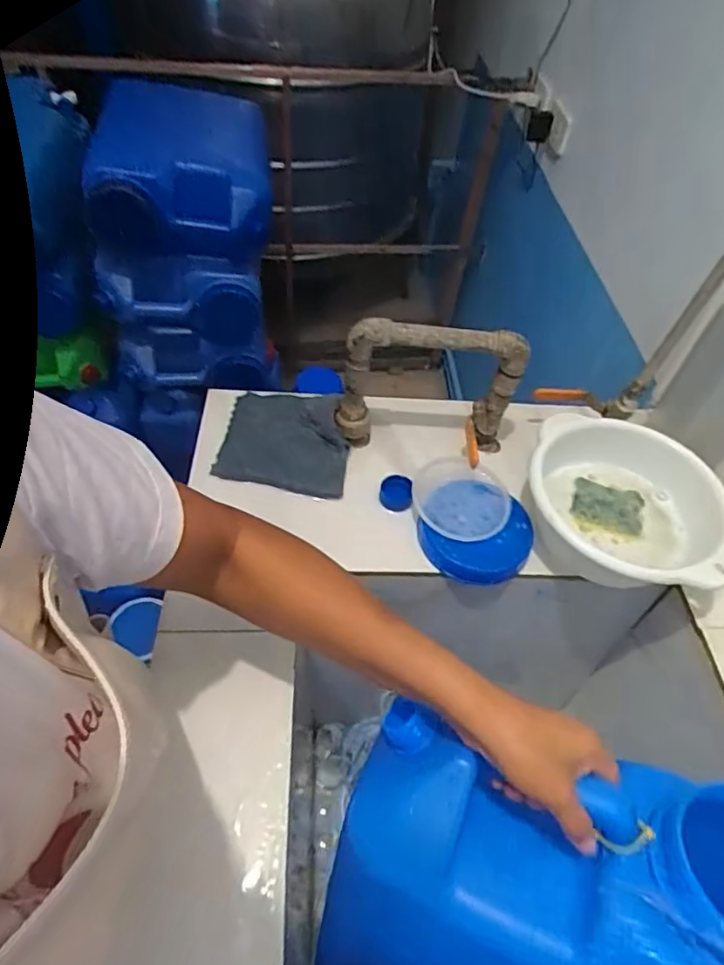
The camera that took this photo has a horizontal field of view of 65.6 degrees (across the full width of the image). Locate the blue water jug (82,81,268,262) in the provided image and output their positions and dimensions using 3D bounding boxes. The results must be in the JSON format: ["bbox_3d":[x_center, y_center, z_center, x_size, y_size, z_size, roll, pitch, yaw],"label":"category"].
[{"bbox_3d":[-0.350,-0.639,1.131,0.305,0.168,0.427,-1,51,-7],"label":"blue water jug"}]

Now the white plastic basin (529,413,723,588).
[{"bbox_3d":[0.273,0.035,0.604,0.197,0.090,0.190,3,51,-3],"label":"white plastic basin"}]

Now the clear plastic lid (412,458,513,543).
[{"bbox_3d":[0.110,0.021,0.625,0.102,0.028,0.104,3,51,-3],"label":"clear plastic lid"}]

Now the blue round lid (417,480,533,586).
[{"bbox_3d":[0.123,0.051,0.608,0.115,0.022,0.116,3,51,-3],"label":"blue round lid"}]

